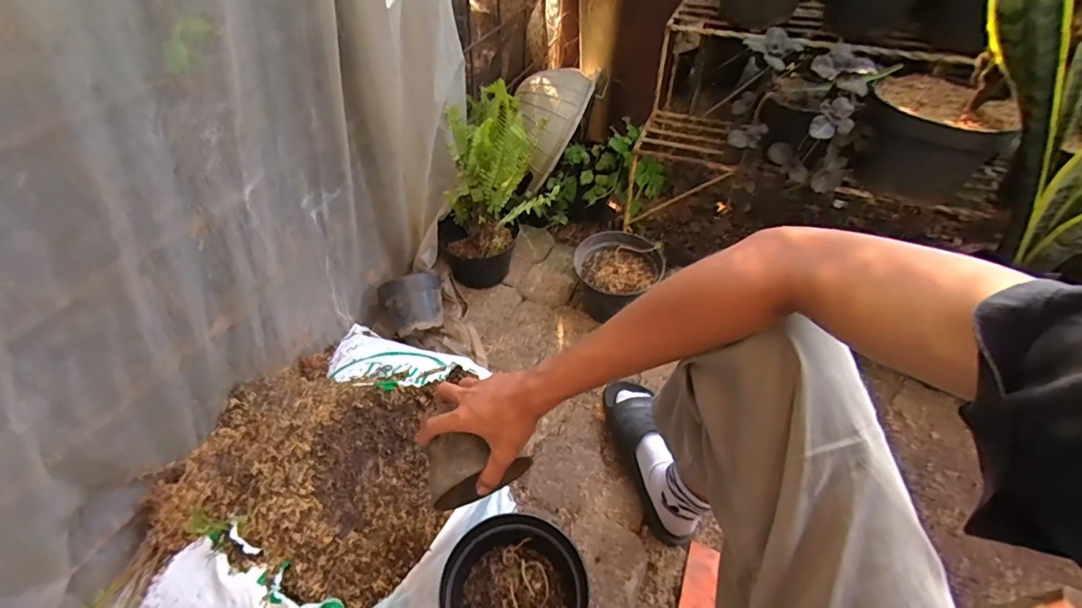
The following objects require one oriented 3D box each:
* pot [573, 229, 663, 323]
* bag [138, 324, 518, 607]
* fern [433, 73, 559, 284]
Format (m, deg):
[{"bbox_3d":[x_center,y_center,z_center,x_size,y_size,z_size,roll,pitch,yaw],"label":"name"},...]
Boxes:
[{"bbox_3d":[0.150,-0.057,1.002,0.179,0.108,0.170,-2,54,3],"label":"pot"},{"bbox_3d":[-0.278,0.243,0.681,0.404,0.137,0.505,19,50,16],"label":"bag"},{"bbox_3d":[-0.081,-0.222,0.993,0.231,0.362,0.213,7,48,6],"label":"fern"}]

